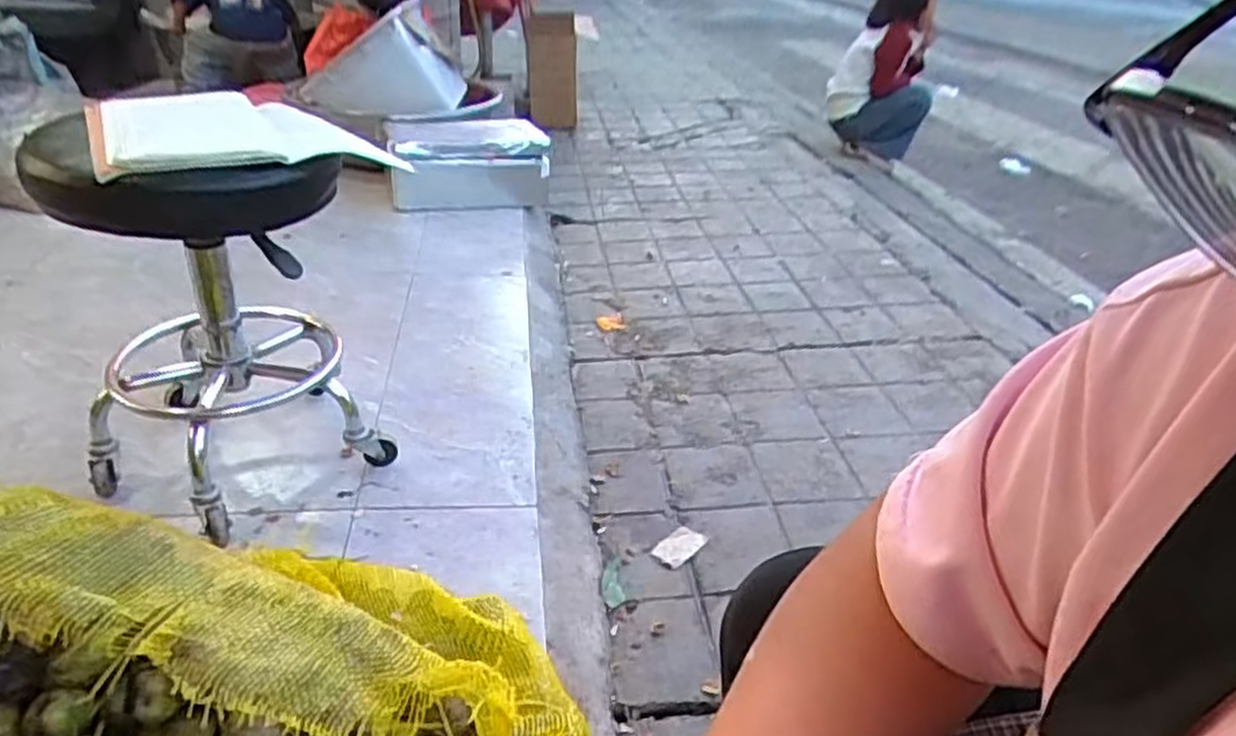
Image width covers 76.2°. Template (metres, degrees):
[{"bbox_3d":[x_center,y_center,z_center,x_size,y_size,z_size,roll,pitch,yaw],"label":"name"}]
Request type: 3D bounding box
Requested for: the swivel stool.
[{"bbox_3d":[-0.503,-0.063,0.969,0.330,0.450,0.329,-18,35,-31],"label":"swivel stool"}]

